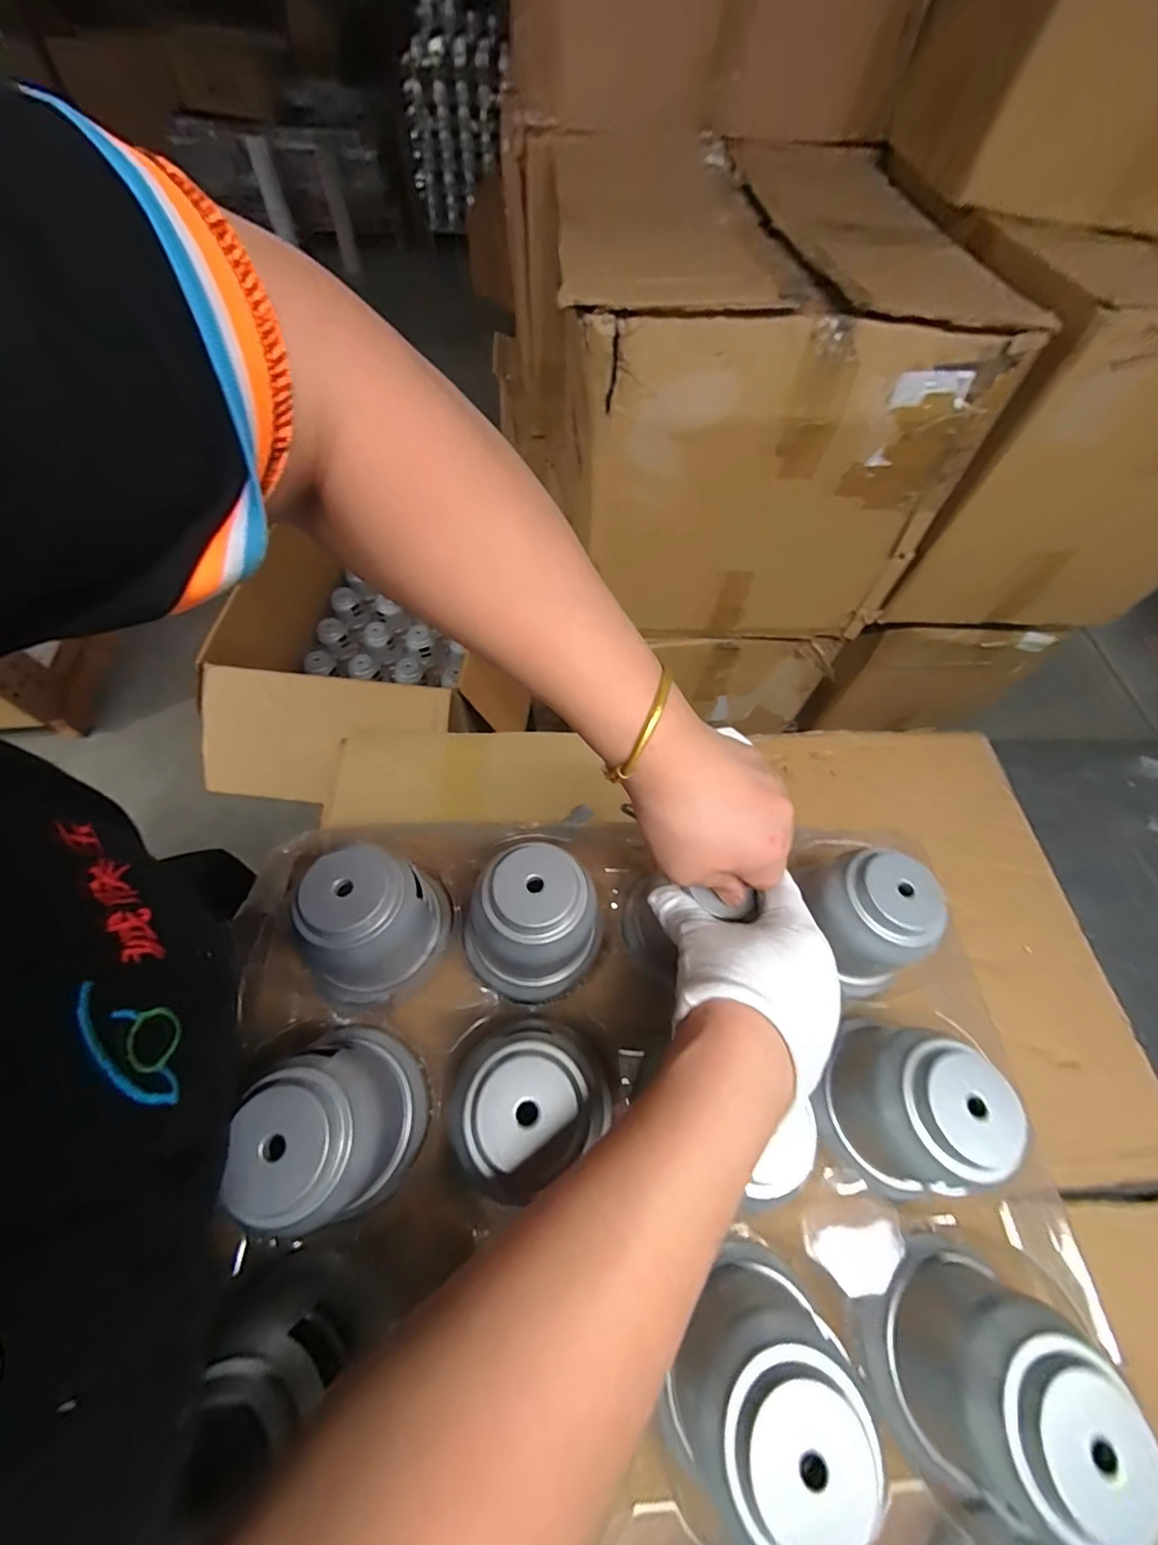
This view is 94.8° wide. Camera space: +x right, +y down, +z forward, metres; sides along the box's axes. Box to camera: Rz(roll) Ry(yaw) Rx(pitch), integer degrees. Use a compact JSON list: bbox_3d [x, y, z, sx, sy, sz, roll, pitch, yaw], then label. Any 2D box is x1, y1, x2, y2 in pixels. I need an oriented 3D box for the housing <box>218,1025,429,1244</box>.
[{"bbox_3d":[-0.119,0.176,0.266,0.070,0.079,0.074,2,60,-3],"label":"housing"}]

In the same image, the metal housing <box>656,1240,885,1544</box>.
[{"bbox_3d":[0.081,0.262,0.223,0.068,0.072,0.077,4,60,-2],"label":"metal housing"}]

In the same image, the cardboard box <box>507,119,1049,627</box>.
[{"bbox_3d":[0.207,-0.618,0.850,0.551,0.459,0.621,-3,61,-6],"label":"cardboard box"}]

